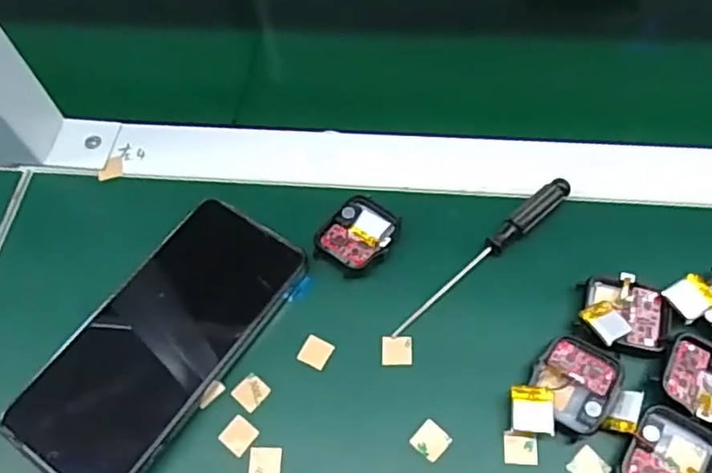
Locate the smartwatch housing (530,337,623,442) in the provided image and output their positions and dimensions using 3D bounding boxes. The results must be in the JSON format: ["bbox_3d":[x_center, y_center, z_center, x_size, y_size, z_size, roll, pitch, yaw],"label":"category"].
[{"bbox_3d":[0.107,0.074,0.309,0.038,0.012,0.045,25,64,18],"label":"smartwatch housing"}]

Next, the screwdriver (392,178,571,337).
[{"bbox_3d":[0.072,0.010,0.345,0.129,0.016,0.013,-37,63,-17],"label":"screwdriver"}]

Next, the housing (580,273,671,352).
[{"bbox_3d":[0.138,0.039,0.319,0.042,0.013,0.039,11,60,10],"label":"housing"}]

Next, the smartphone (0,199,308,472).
[{"bbox_3d":[-0.100,0.053,0.329,0.076,0.013,0.161,33,66,13],"label":"smartphone"}]

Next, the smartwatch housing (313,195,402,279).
[{"bbox_3d":[0.001,0.000,0.357,0.038,0.010,0.046,32,66,21],"label":"smartwatch housing"}]

